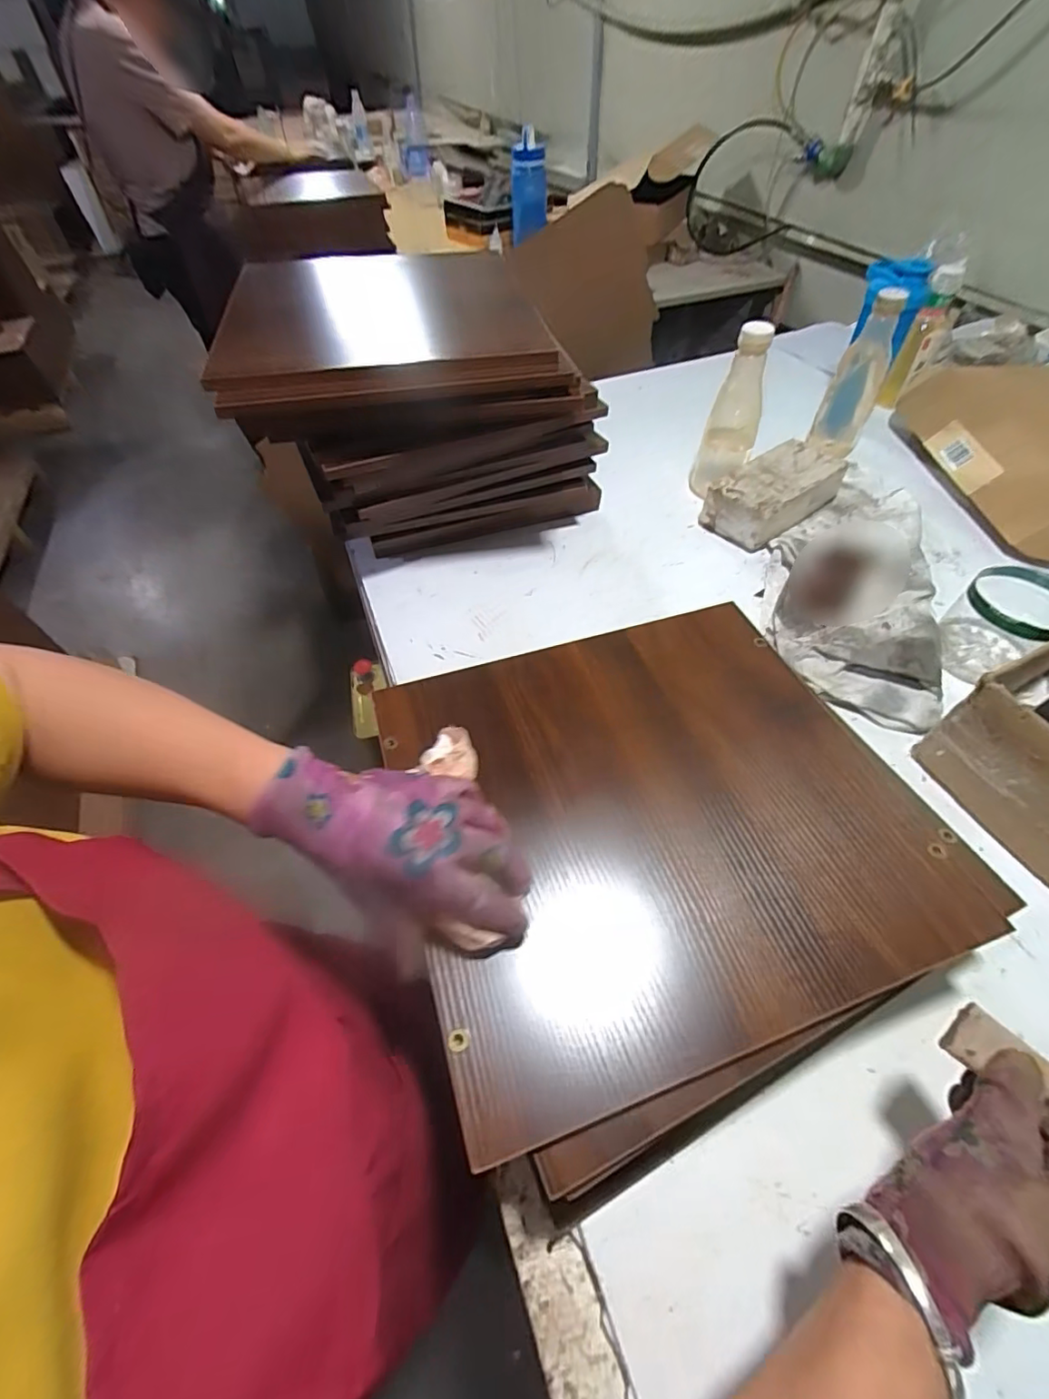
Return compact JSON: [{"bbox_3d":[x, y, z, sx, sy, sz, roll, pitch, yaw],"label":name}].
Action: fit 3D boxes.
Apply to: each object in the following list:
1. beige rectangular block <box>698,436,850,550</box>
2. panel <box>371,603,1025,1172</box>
[{"bbox_3d":[0.366,-0.302,0.795,0.203,0.073,0.107,-33,59,-23],"label":"beige rectangular block"},{"bbox_3d":[0.100,0.073,0.422,0.379,0.011,0.336,-15,53,-12],"label":"panel"}]

